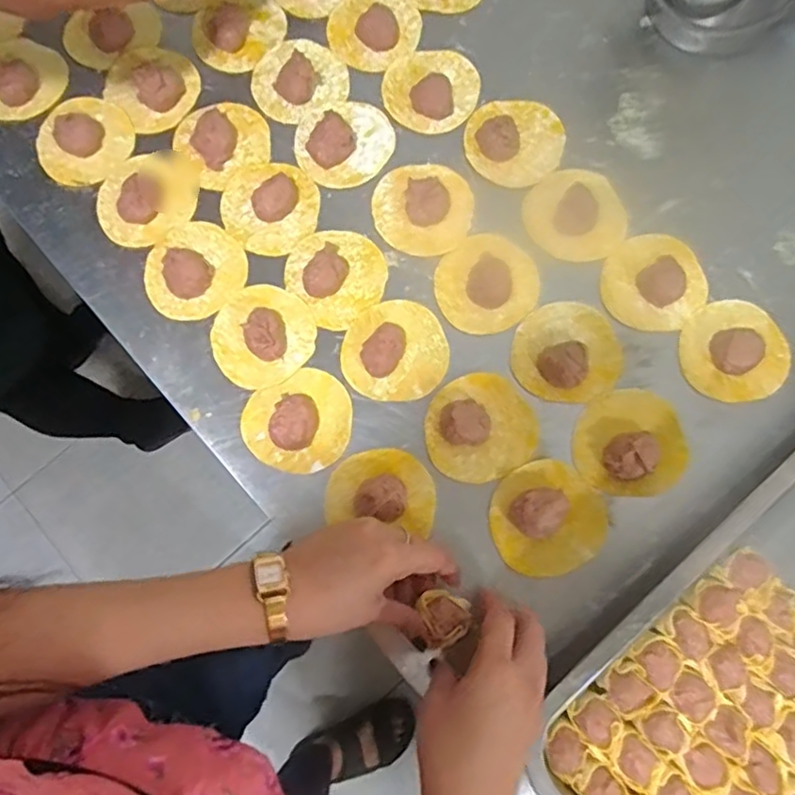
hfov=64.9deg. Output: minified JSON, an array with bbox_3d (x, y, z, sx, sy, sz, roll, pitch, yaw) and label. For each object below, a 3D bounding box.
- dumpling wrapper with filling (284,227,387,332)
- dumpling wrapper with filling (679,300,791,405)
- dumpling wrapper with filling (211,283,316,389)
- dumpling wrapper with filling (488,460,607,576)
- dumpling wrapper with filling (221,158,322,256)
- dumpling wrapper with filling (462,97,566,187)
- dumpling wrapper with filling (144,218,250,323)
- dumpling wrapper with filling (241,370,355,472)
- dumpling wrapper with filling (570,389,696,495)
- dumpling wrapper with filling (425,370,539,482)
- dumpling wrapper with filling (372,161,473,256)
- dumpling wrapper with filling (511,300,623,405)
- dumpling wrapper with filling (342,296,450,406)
[{"bbox_3d":[-0.048,-0.102,0.500,0.075,0.019,0.080,-39,79,-8],"label":"dumpling wrapper with filling"},{"bbox_3d":[0.263,-0.037,0.483,0.080,0.019,0.080,0,76,0],"label":"dumpling wrapper with filling"},{"bbox_3d":[-0.107,-0.052,0.486,0.080,0.023,0.077,0,76,0],"label":"dumpling wrapper with filling"},{"bbox_3d":[0.110,0.087,0.452,0.083,0.022,0.079,0,76,0],"label":"dumpling wrapper with filling"},{"bbox_3d":[-0.107,-0.162,0.519,0.077,0.020,0.082,0,76,0],"label":"dumpling wrapper with filling"},{"bbox_3d":[0.100,-0.222,0.525,0.080,0.022,0.083,0,76,0],"label":"dumpling wrapper with filling"},{"bbox_3d":[-0.165,-0.104,0.504,0.076,0.020,0.082,0,76,0],"label":"dumpling wrapper with filling"},{"bbox_3d":[-0.076,0.015,0.470,0.080,0.020,0.077,0,76,0],"label":"dumpling wrapper with filling"},{"bbox_3d":[0.176,0.031,0.466,0.083,0.018,0.077,0,76,0],"label":"dumpling wrapper with filling"},{"bbox_3d":[0.062,0.020,0.469,0.082,0.017,0.079,0,76,0],"label":"dumpling wrapper with filling"},{"bbox_3d":[0.021,-0.161,0.513,0.078,0.020,0.084,0,76,0],"label":"dumpling wrapper with filling"},{"bbox_3d":[0.133,-0.037,0.479,0.080,0.020,0.081,0,76,0],"label":"dumpling wrapper with filling"},{"bbox_3d":[-0.002,-0.040,0.482,0.081,0.021,0.081,0,76,0],"label":"dumpling wrapper with filling"}]

